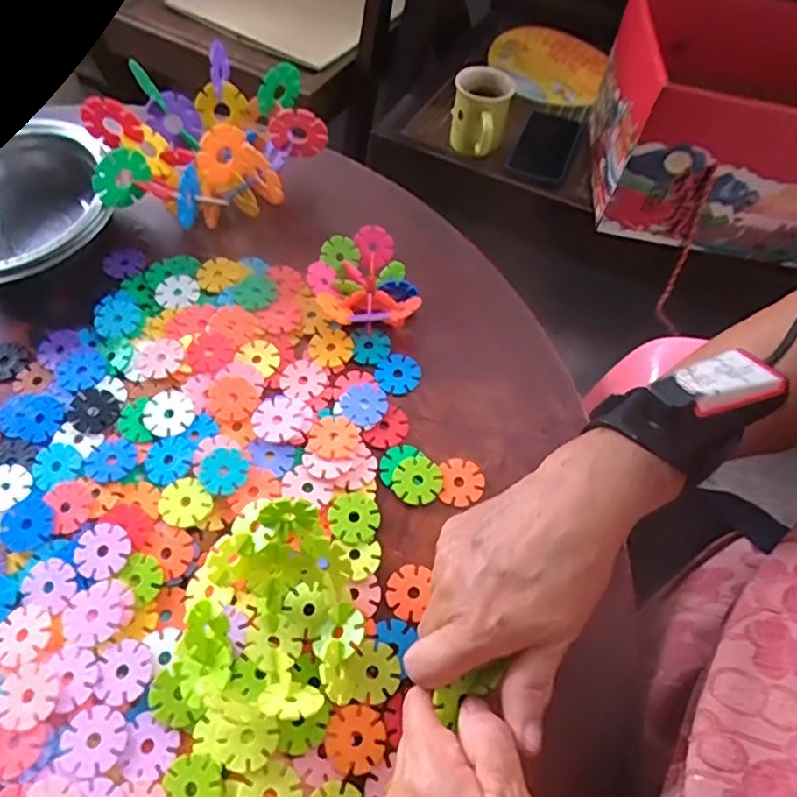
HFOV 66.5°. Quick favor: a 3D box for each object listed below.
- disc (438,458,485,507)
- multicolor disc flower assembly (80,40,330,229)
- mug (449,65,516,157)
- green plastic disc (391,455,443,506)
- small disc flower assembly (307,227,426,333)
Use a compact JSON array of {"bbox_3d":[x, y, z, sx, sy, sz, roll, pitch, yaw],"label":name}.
[{"bbox_3d":[0.041,0.054,0.391,0.027,0.004,0.030,4,61,3],"label":"disc"},{"bbox_3d":[-0.147,-0.192,0.483,0.169,0.079,0.153,-19,62,-9],"label":"multicolor disc flower assembly"},{"bbox_3d":[0.111,-0.380,0.818,0.080,0.110,0.084,9,63,3],"label":"mug"},{"bbox_3d":[0.012,0.052,0.391,0.030,0.004,0.032,0,61,1],"label":"green plastic disc"},{"bbox_3d":[-0.026,-0.079,0.448,0.070,0.039,0.082,-14,61,-7],"label":"small disc flower assembly"}]

